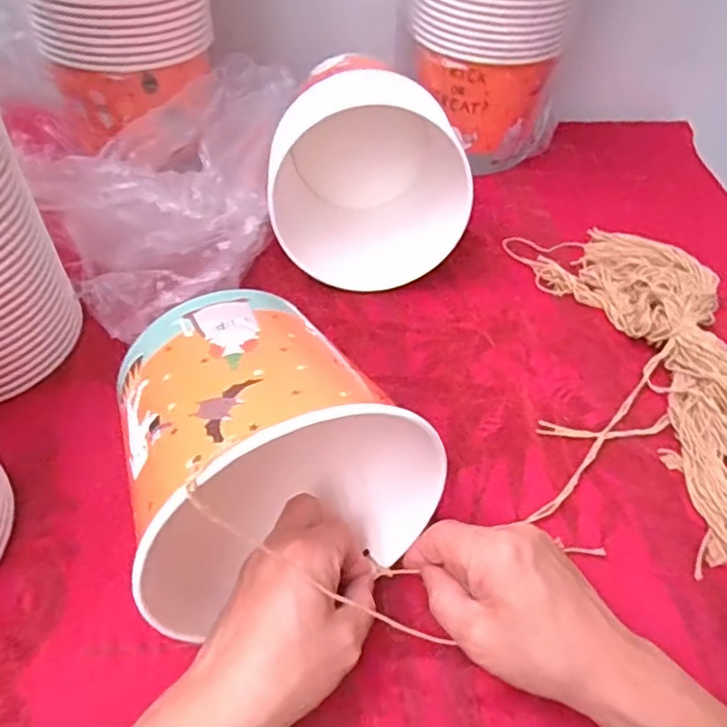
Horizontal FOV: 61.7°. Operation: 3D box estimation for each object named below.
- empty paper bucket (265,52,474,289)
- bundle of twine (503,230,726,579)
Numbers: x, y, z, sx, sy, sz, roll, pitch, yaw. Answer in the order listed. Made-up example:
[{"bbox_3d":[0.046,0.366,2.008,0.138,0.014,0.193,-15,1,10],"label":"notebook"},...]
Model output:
[{"bbox_3d":[0.004,-0.174,0.551,0.164,0.161,0.154,1,47,-2],"label":"empty paper bucket"},{"bbox_3d":[0.262,0.007,0.490,0.139,0.032,0.379,-6,47,-9],"label":"bundle of twine"}]

